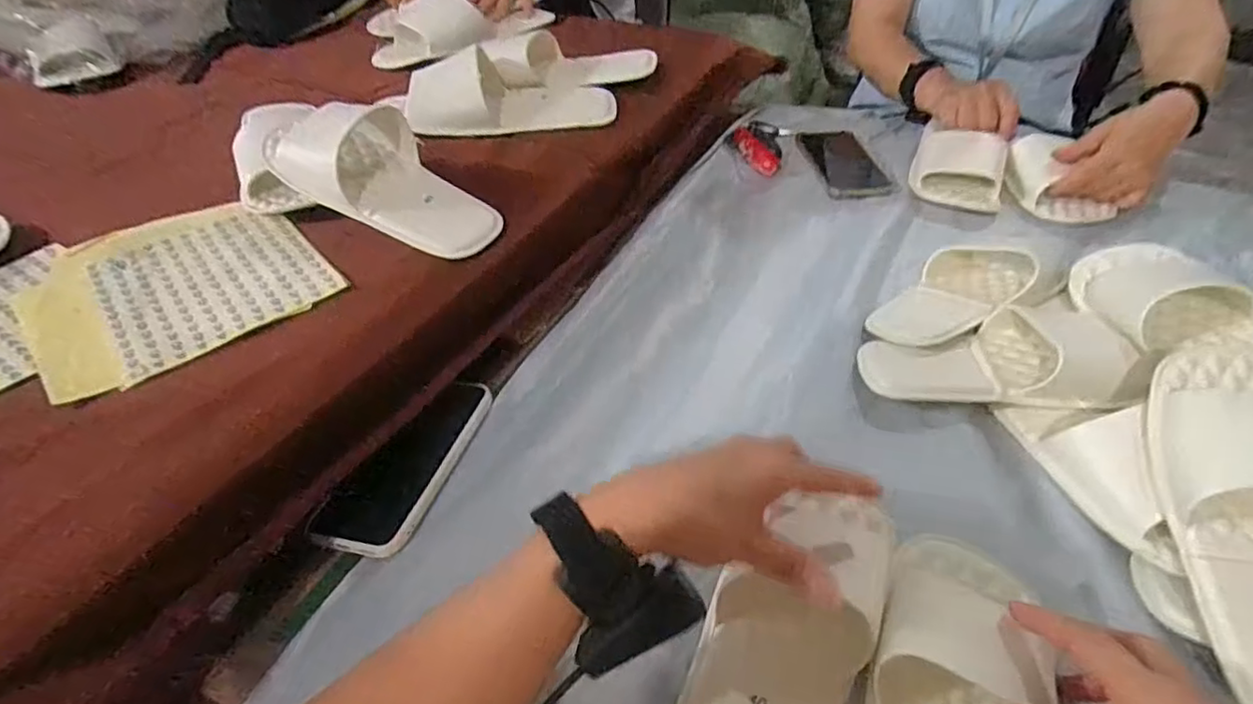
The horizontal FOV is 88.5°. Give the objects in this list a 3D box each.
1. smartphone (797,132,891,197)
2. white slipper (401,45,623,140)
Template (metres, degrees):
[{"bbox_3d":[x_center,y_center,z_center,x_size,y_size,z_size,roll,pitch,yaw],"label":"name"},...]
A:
[{"bbox_3d":[0.273,-0.239,0.809,0.077,0.008,0.158,-3,44,0],"label":"smartphone"},{"bbox_3d":[-0.122,-0.280,0.696,0.221,0.063,0.090,-3,42,-17],"label":"white slipper"}]

